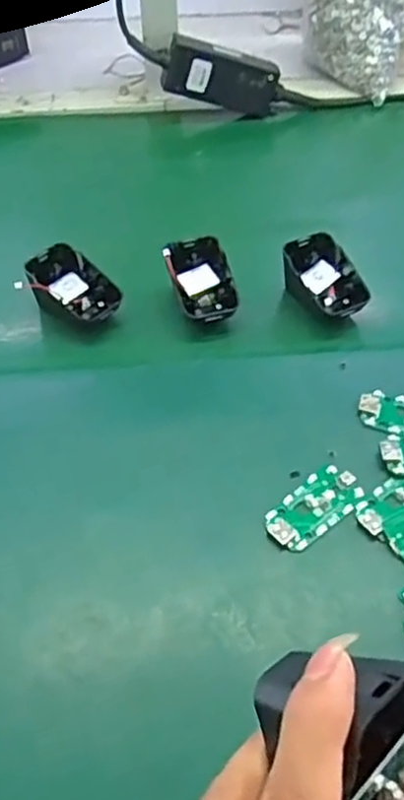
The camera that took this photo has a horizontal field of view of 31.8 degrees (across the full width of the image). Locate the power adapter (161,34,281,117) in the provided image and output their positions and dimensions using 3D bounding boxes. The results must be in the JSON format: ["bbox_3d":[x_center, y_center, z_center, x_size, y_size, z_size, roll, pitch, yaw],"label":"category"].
[{"bbox_3d":[0.021,-0.326,0.718,0.117,0.051,0.025,9,44,-19],"label":"power adapter"}]

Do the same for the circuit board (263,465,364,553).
[{"bbox_3d":[0.064,0.062,0.411,0.062,0.005,0.031,-31,54,-26],"label":"circuit board"}]

